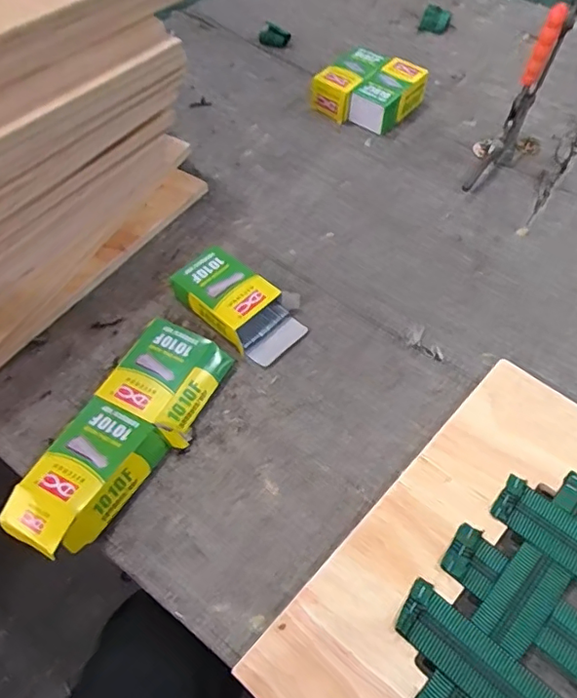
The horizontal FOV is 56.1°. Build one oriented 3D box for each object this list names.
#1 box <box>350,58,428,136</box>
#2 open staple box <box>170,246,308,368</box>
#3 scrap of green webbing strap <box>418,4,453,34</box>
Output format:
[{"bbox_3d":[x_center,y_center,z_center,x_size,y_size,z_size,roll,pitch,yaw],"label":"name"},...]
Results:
[{"bbox_3d":[0.157,-0.389,0.839,0.068,0.056,0.131,38,65,21],"label":"box"},{"bbox_3d":[-0.055,-0.055,0.627,0.157,0.036,0.096,37,64,21],"label":"open staple box"},{"bbox_3d":[0.277,-0.617,1.017,0.053,0.019,0.080,14,58,8],"label":"scrap of green webbing strap"}]

